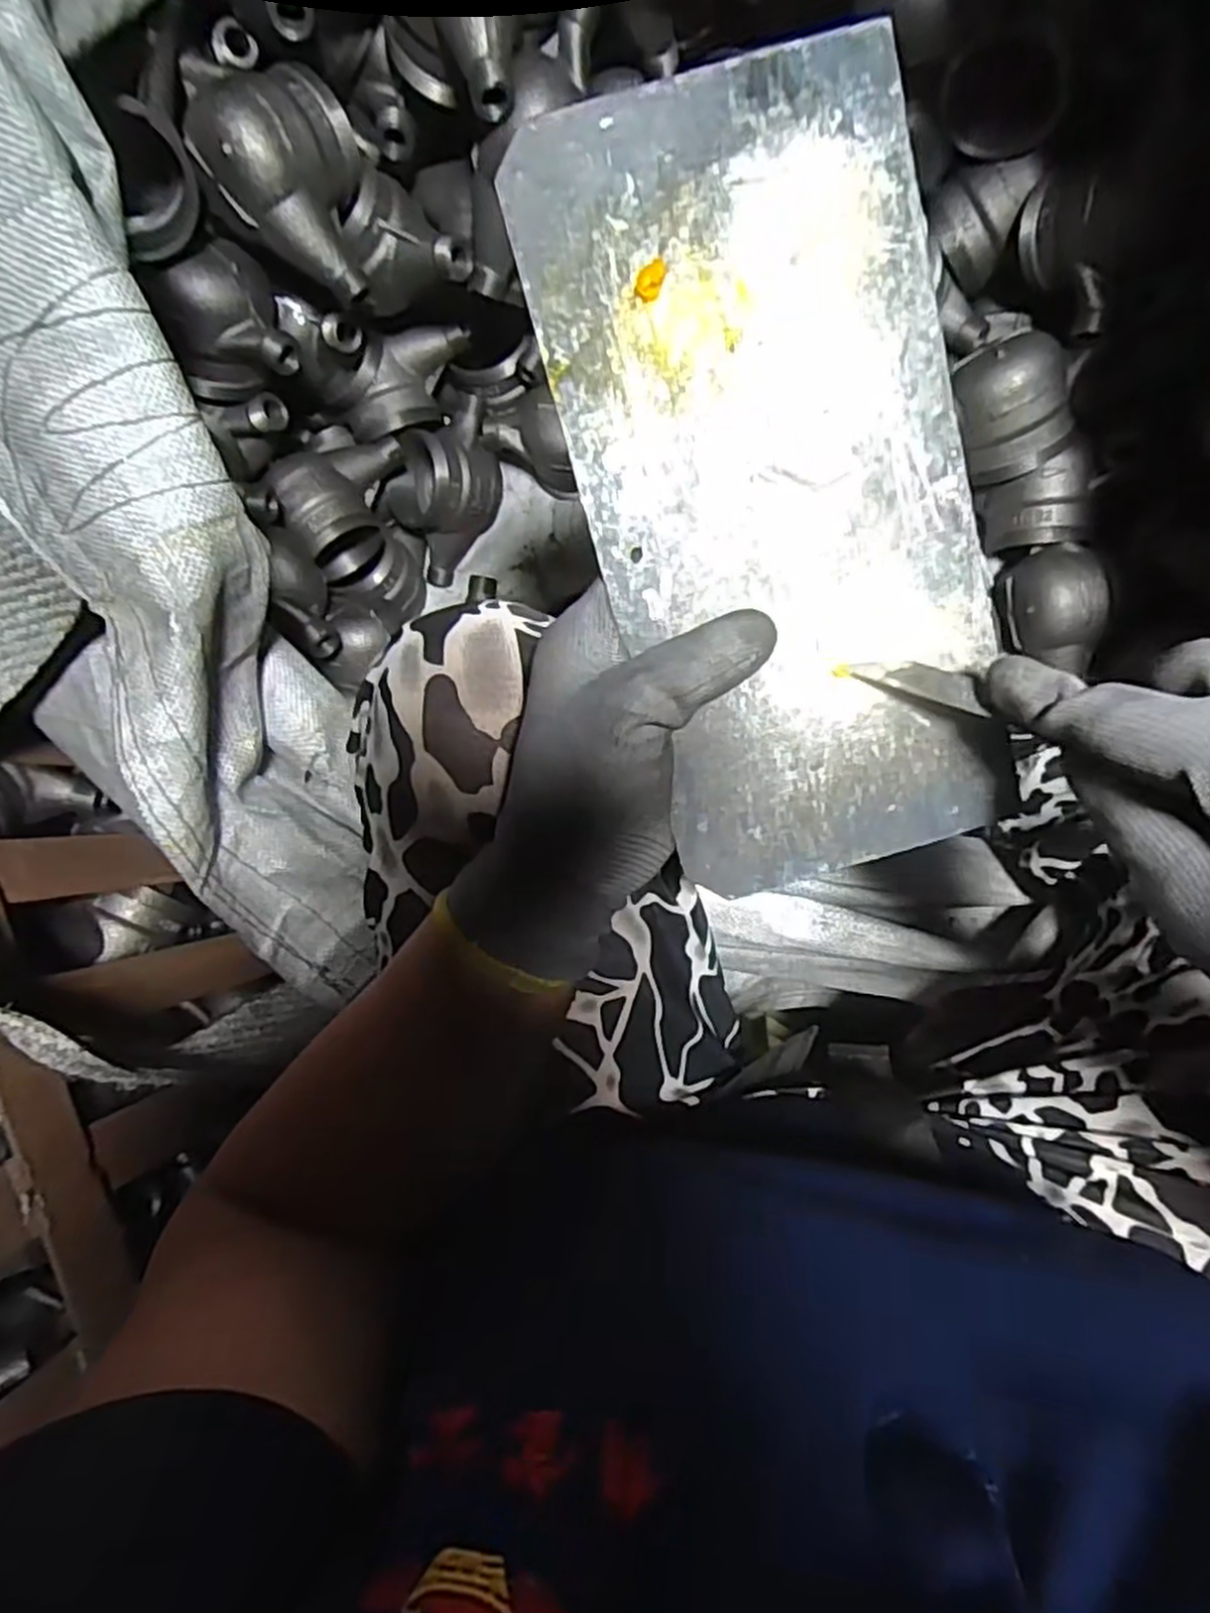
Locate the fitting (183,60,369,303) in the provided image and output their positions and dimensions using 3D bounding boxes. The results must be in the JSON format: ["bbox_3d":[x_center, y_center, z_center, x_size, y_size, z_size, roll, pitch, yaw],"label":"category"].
[{"bbox_3d":[-0.204,-0.405,0.514,0.078,0.120,0.090,10,60,33],"label":"fitting"}]

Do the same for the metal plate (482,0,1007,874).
[{"bbox_3d":[0.056,-0.091,0.243,0.117,0.004,0.234,-16,103,-2],"label":"metal plate"}]

